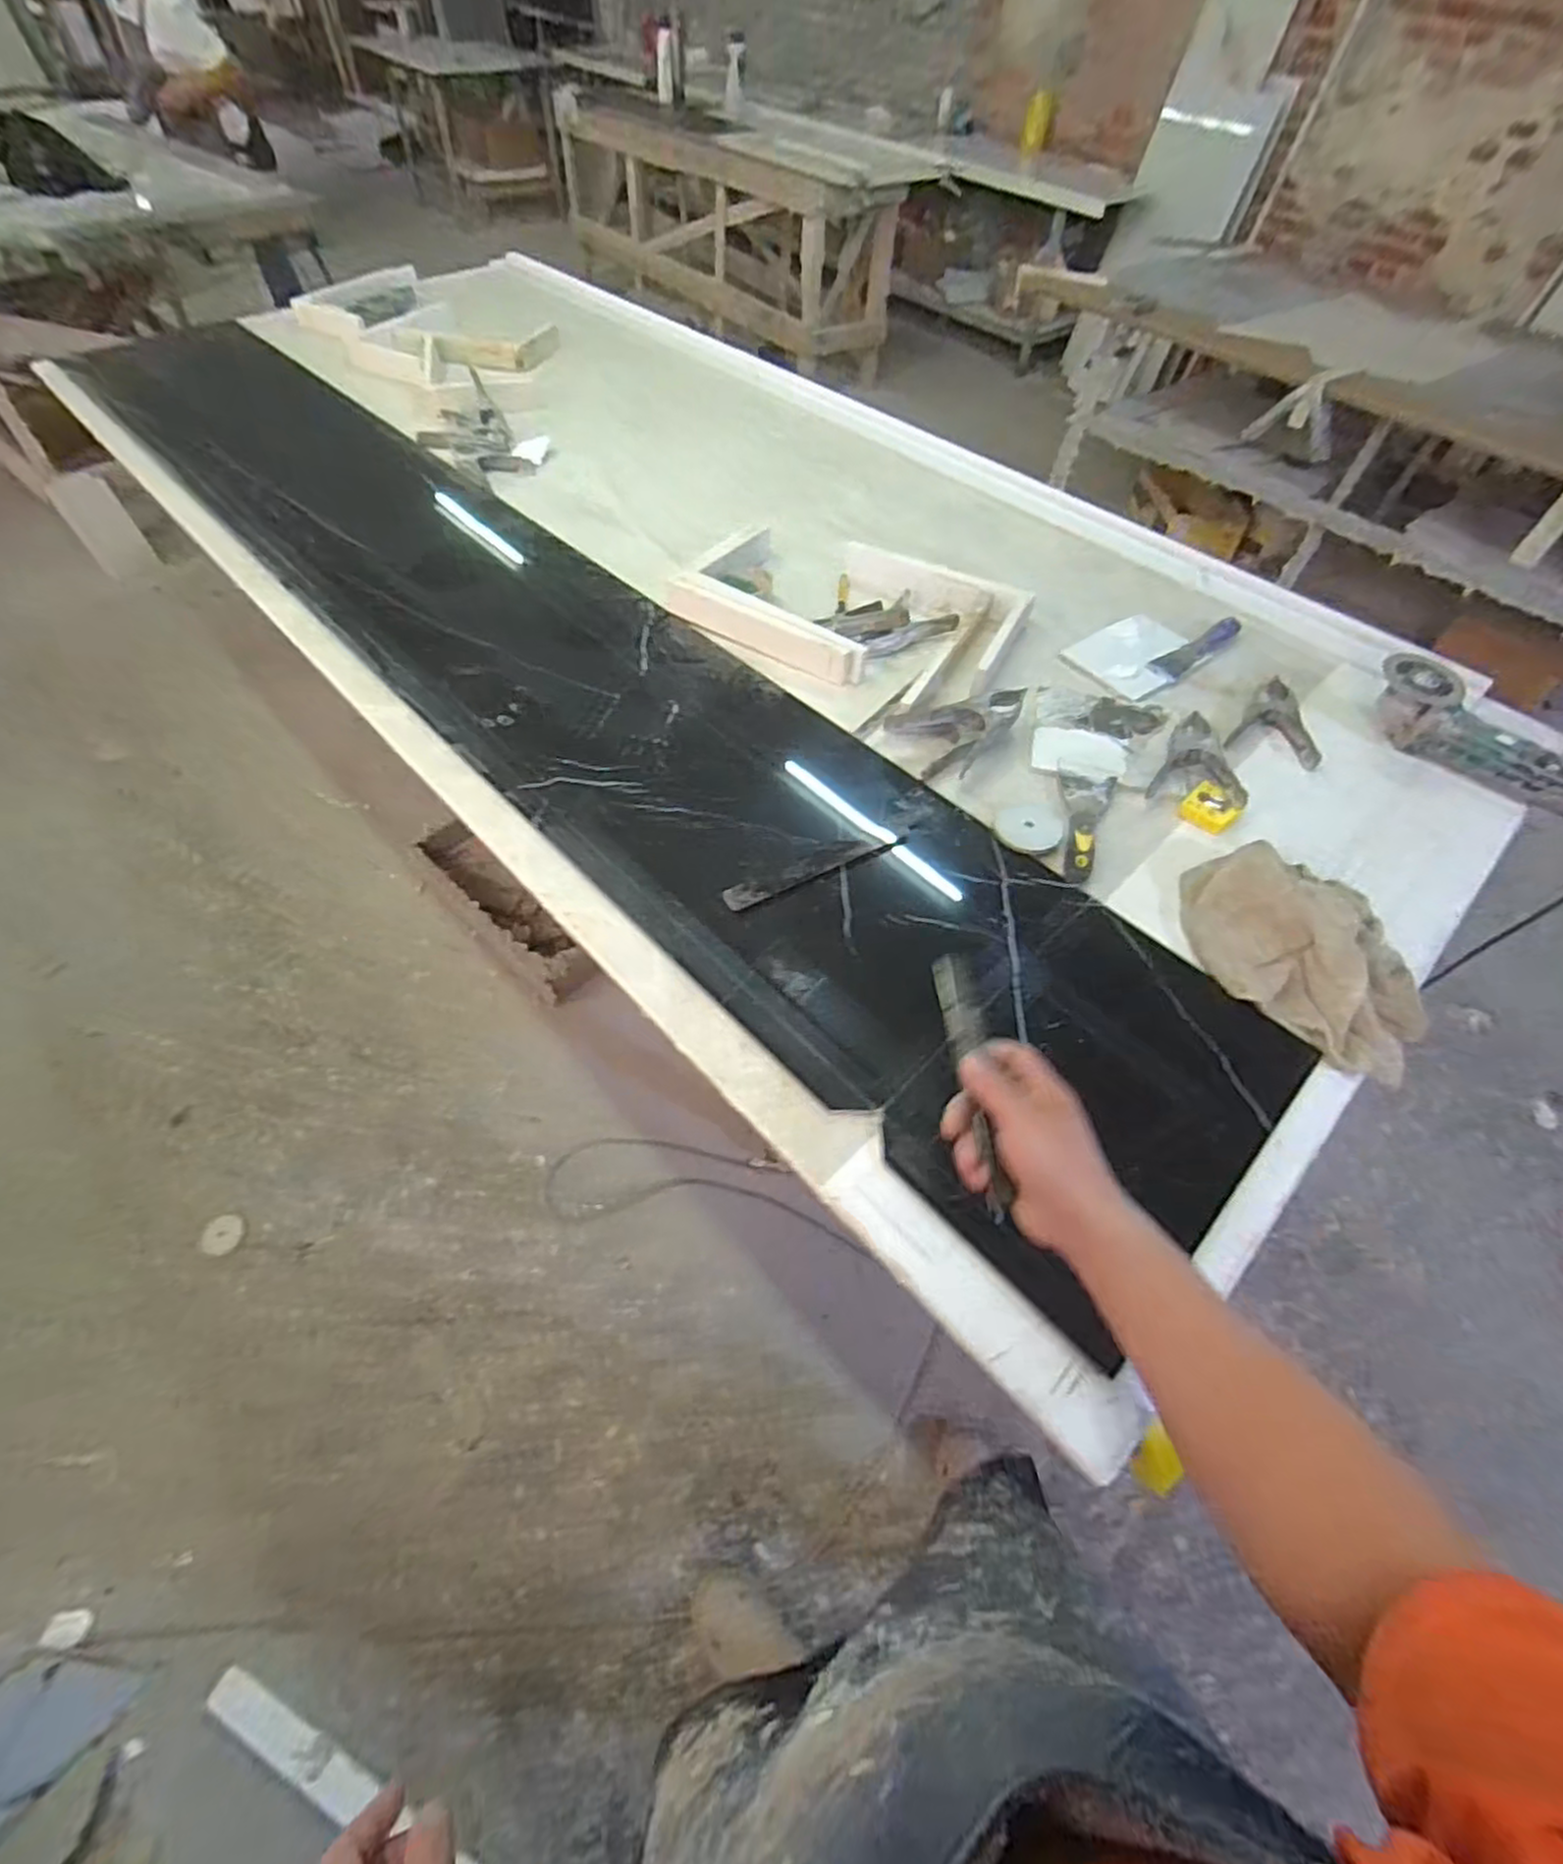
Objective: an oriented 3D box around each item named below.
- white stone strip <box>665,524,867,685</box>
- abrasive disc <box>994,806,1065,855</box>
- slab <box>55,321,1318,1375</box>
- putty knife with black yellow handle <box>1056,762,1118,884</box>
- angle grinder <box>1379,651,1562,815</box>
[{"bbox_3d":[0.007,-0.479,1.063,0.318,0.055,0.198,31,60,16],"label":"white stone strip"},{"bbox_3d":[0.295,-0.122,0.860,0.081,0.005,0.071,-12,58,-11],"label":"abrasive disc"},{"bbox_3d":[-0.426,-0.462,1.076,2.382,0.054,0.438,39,63,21],"label":"slab"},{"bbox_3d":[0.363,-0.132,0.868,0.068,0.013,0.187,14,57,6],"label":"putty knife with black yellow handle"},{"bbox_3d":[0.893,-0.251,0.925,0.091,0.081,0.275,-29,63,-20],"label":"angle grinder"}]

